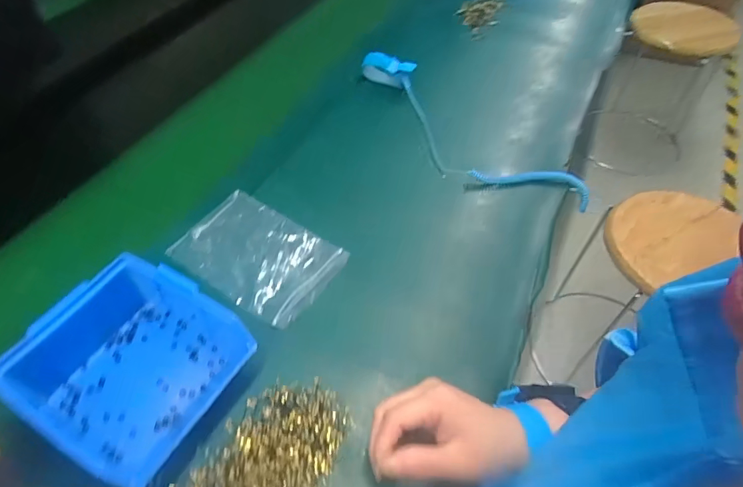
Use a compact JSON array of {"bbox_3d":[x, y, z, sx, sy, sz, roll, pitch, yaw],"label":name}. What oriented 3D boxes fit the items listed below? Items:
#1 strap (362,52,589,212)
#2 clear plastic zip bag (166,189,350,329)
[{"bbox_3d":[0.101,-0.139,0.561,0.336,0.057,0.103,36,59,26],"label":"strap"},{"bbox_3d":[-0.113,0.008,0.446,0.148,0.012,0.101,27,55,21],"label":"clear plastic zip bag"}]

